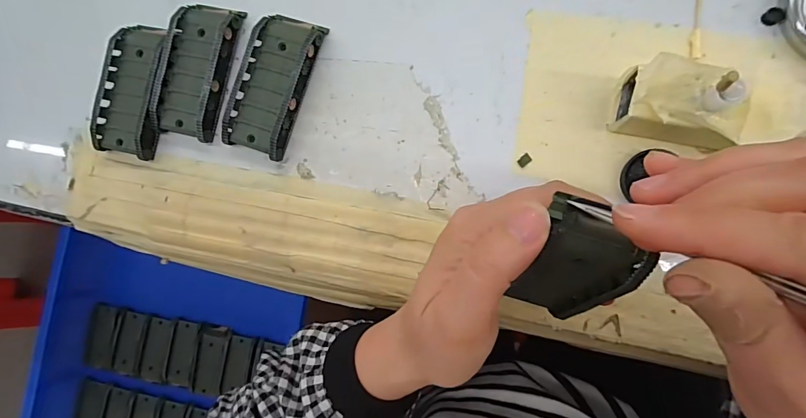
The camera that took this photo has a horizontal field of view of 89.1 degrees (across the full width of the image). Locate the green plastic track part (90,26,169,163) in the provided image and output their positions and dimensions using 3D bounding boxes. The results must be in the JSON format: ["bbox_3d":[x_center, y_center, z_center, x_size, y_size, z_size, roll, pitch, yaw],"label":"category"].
[{"bbox_3d":[-0.195,-0.088,0.298,0.044,0.017,0.096,12,88,10],"label":"green plastic track part"}]

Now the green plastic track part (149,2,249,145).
[{"bbox_3d":[-0.148,-0.100,0.291,0.047,0.017,0.095,12,88,10],"label":"green plastic track part"}]

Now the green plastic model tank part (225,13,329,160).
[{"bbox_3d":[-0.090,-0.087,0.281,0.044,0.019,0.095,20,90,10],"label":"green plastic model tank part"}]

